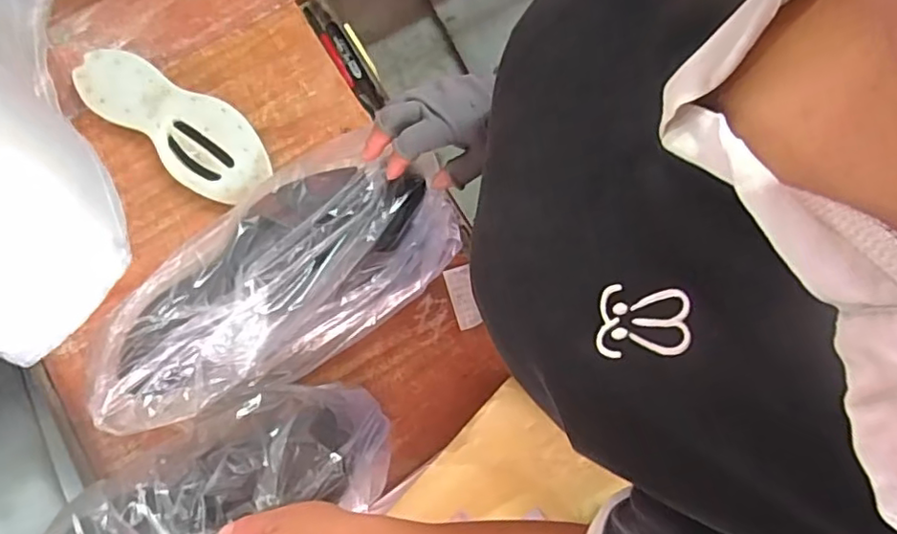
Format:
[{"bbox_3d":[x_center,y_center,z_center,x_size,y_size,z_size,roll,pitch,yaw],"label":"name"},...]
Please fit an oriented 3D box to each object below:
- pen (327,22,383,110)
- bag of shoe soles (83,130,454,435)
[{"bbox_3d":[-0.121,-0.256,0.757,0.019,0.019,0.137,-28,80,-5],"label":"pen"},{"bbox_3d":[-0.142,0.010,0.528,0.337,0.143,0.128,-31,80,-20],"label":"bag of shoe soles"}]

